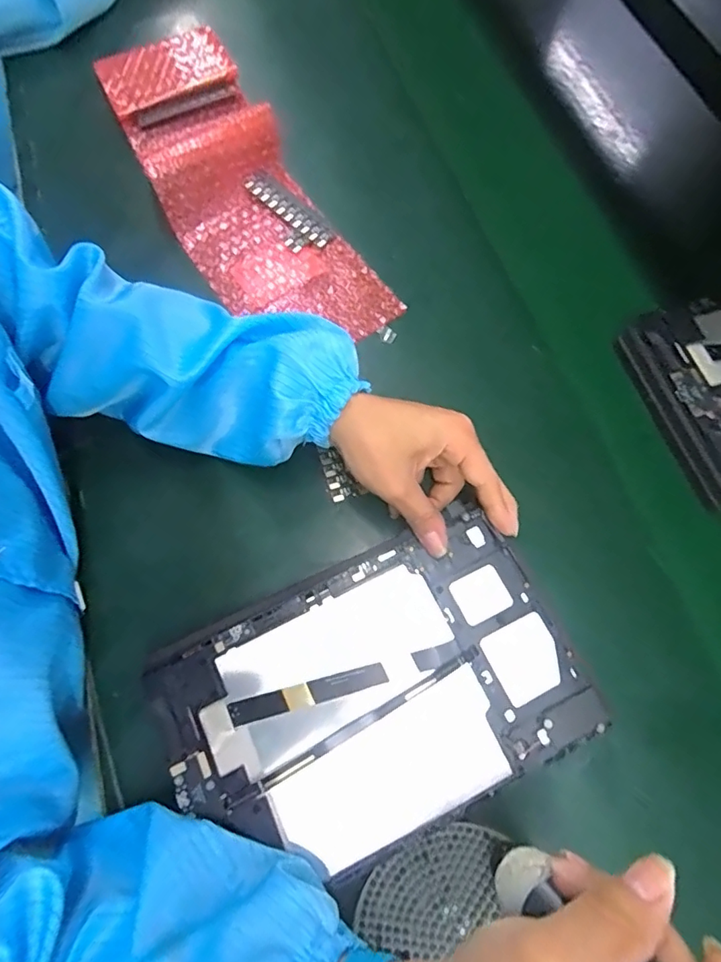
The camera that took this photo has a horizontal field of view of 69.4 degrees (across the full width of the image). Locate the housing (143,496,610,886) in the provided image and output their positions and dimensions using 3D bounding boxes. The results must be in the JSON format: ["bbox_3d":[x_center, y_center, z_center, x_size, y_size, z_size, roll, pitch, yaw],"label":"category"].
[{"bbox_3d":[0.006,0.125,0.308,0.232,0.015,0.149,-25,72,-11],"label":"housing"}]

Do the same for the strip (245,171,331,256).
[{"bbox_3d":[-0.066,-0.236,0.458,0.036,0.006,0.099,-37,74,-14],"label":"strip"}]

